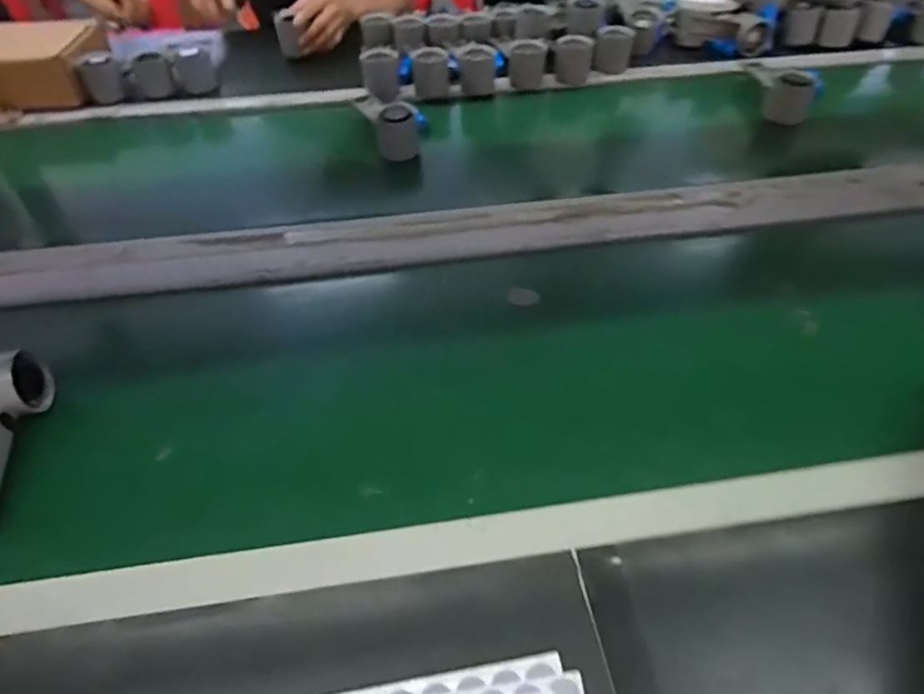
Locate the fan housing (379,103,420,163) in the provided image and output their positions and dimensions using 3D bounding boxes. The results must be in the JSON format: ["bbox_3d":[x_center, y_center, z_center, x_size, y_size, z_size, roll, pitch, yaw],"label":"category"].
[{"bbox_3d":[-0.087,-0.293,0.744,0.054,0.074,0.047,-4,48,-3],"label":"fan housing"}]

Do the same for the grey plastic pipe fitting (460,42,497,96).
[{"bbox_3d":[0.026,-0.444,0.877,0.059,0.059,0.058,4,48,4],"label":"grey plastic pipe fitting"}]

